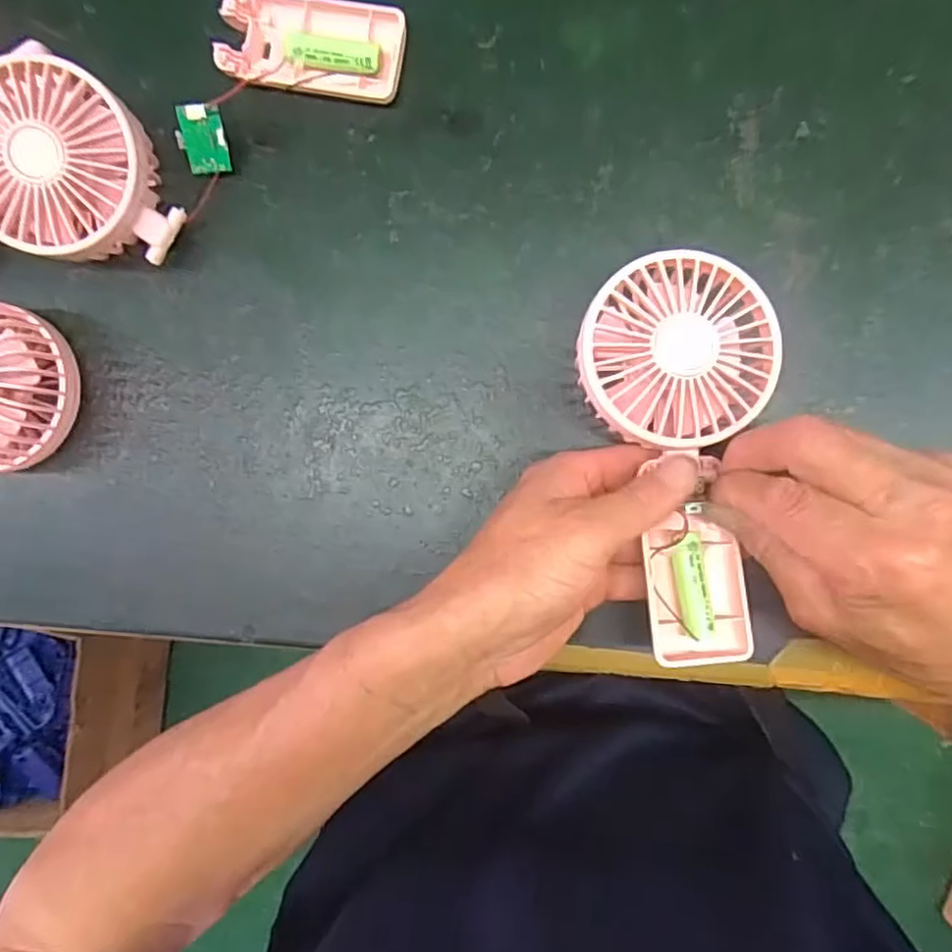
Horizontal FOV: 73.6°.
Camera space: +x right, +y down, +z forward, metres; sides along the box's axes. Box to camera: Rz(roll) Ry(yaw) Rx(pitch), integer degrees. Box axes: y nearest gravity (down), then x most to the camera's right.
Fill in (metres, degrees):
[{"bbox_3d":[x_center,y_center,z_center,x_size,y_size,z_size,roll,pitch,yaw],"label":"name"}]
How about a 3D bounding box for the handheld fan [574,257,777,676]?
[{"bbox_3d":[0.096,-0.007,0.291,0.084,0.026,0.180,-5,95,5],"label":"handheld fan"}]

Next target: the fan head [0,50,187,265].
[{"bbox_3d":[-0.196,-0.147,0.314,0.096,0.051,0.082,29,93,4],"label":"fan head"}]

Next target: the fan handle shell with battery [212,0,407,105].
[{"bbox_3d":[-0.083,-0.218,0.326,0.092,0.015,0.046,10,92,5],"label":"fan handle shell with battery"}]

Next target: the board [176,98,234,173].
[{"bbox_3d":[-0.139,-0.172,0.324,0.024,0.006,0.031,-11,123,-13],"label":"board"}]

